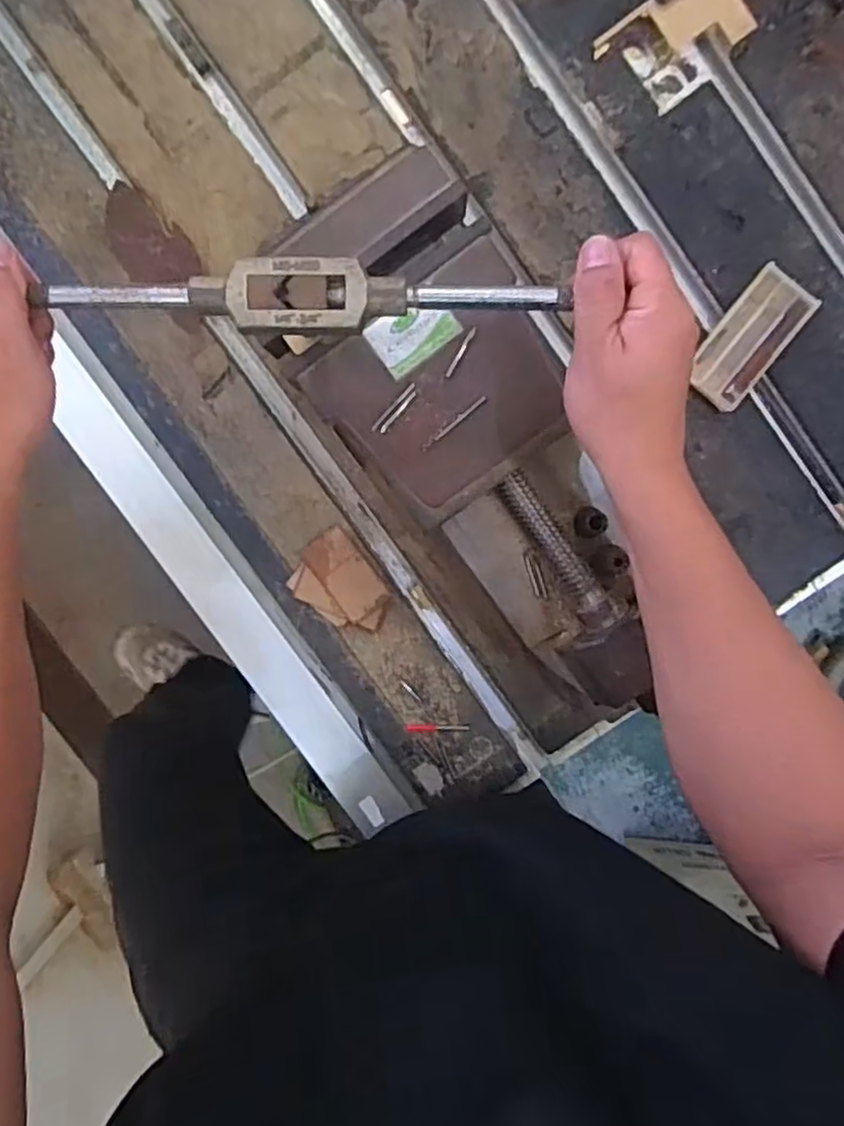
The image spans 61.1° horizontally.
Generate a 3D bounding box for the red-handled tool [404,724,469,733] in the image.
[{"bbox_3d":[0.012,0.129,0.559,0.049,0.007,0.007,0,96,2],"label":"red-handled tool"}]

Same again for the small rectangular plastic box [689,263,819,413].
[{"bbox_3d":[0.238,-0.161,0.519,0.048,0.011,0.100,35,96,-1],"label":"small rectangular plastic box"}]

